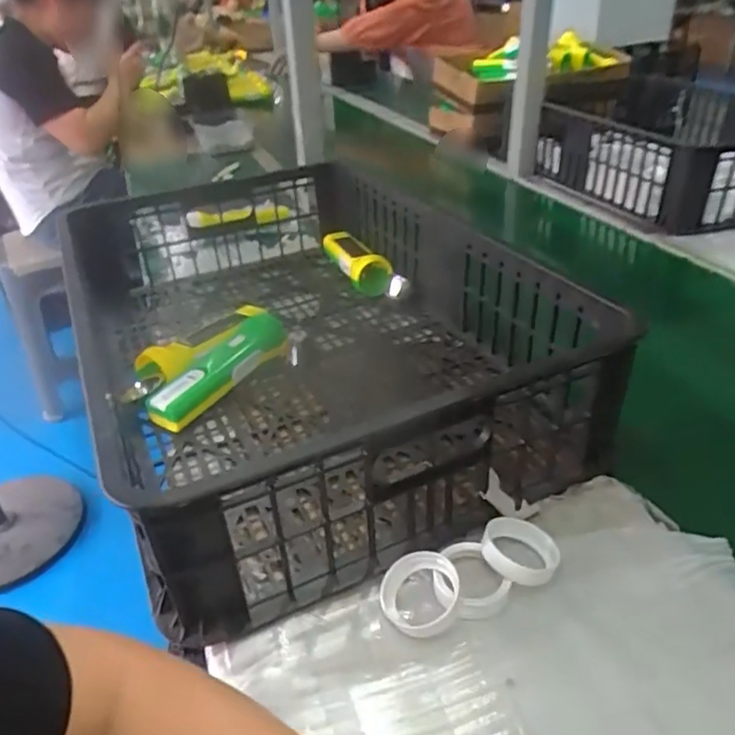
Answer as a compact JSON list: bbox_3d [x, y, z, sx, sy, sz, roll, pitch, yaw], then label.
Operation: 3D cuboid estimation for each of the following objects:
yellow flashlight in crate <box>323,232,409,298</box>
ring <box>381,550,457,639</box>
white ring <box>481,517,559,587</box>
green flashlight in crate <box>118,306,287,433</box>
[{"bbox_3d":[-0.009,-0.136,0.814,0.045,0.049,0.183,-19,36,-21],"label":"yellow flashlight in crate"},{"bbox_3d":[0.034,0.150,0.405,0.051,0.025,0.047,0,33,3],"label":"ring"},{"bbox_3d":[0.107,0.128,0.427,0.052,0.021,0.052,-2,33,1],"label":"white ring"},{"bbox_3d":[-0.157,-0.007,0.629,0.085,0.050,0.184,20,39,30],"label":"green flashlight in crate"}]

